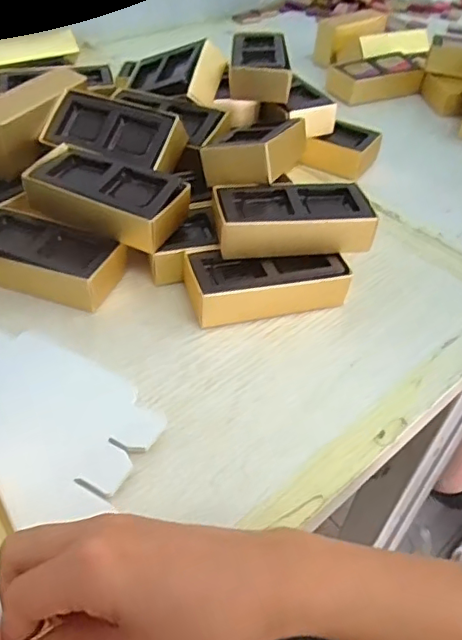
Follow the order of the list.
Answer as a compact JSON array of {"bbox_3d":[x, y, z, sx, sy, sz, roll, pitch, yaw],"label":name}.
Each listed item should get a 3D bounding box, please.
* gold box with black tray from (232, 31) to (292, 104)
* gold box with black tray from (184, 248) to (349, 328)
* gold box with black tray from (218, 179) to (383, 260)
[{"bbox_3d":[0.028,-0.260,0.568,0.054,0.033,0.119,1,44,-2],"label":"gold box with black tray"},{"bbox_3d":[0.026,-0.031,0.428,0.116,0.032,0.051,-9,46,-13],"label":"gold box with black tray"},{"bbox_3d":[0.046,-0.077,0.427,0.113,0.029,0.055,-5,44,-7],"label":"gold box with black tray"}]

